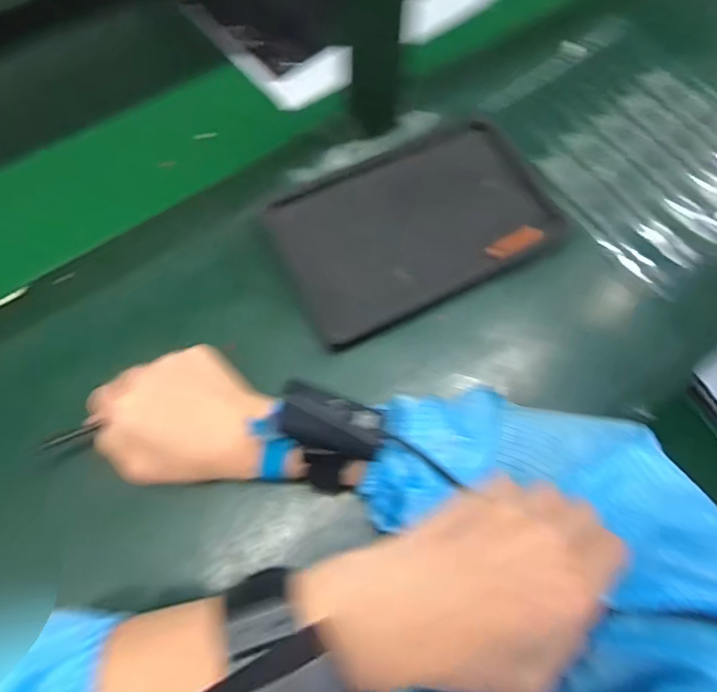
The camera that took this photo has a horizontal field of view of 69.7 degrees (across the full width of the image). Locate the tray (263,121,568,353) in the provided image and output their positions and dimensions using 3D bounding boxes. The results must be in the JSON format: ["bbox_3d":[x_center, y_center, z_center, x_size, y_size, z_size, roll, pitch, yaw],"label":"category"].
[{"bbox_3d":[0.054,-0.112,0.476,0.247,0.031,0.154,-24,70,-11],"label":"tray"}]

